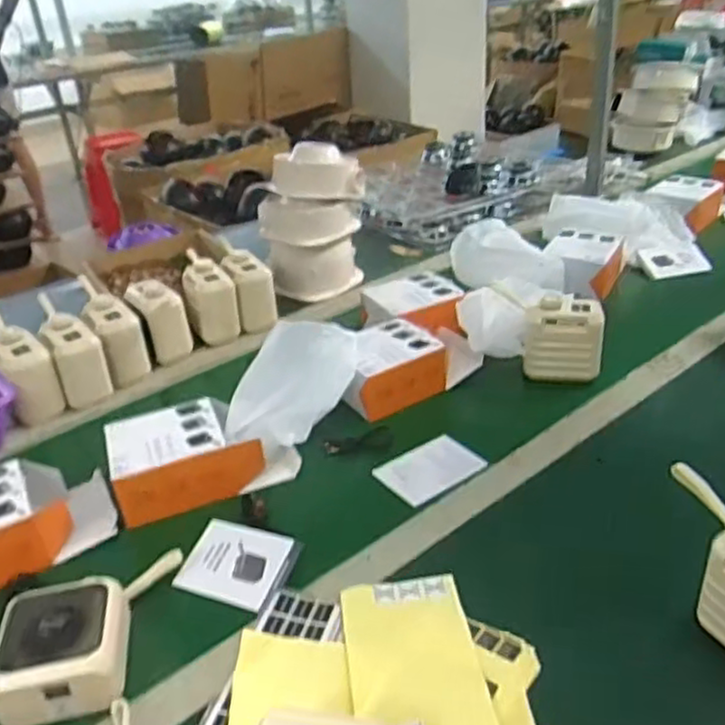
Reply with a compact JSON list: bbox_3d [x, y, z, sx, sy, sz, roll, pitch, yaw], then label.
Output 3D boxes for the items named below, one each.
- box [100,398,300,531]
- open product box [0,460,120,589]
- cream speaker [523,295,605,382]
[{"bbox_3d":[-0.163,0.089,0.741,0.176,0.059,0.102,-11,31,-12],"label":"box"},{"bbox_3d":[-0.331,0.148,0.677,0.177,0.067,0.104,-19,33,-24],"label":"open product box"},{"bbox_3d":[0.239,-0.027,0.859,0.089,0.087,0.044,2,31,11],"label":"cream speaker"}]

